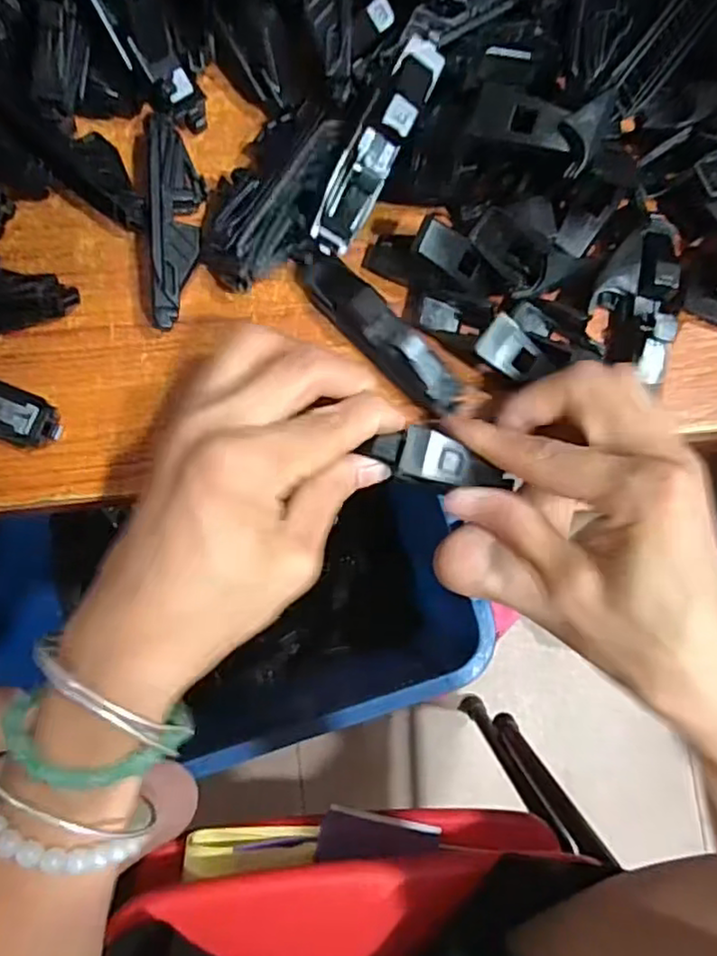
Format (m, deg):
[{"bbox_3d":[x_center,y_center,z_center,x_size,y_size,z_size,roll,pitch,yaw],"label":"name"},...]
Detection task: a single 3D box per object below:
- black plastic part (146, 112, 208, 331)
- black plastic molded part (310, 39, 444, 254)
[{"bbox_3d":[-0.067,-0.094,0.243,0.018,0.015,0.076,0,82,-6],"label":"black plastic part"},{"bbox_3d":[0.006,-0.118,0.234,0.018,0.014,0.077,29,99,-1],"label":"black plastic molded part"}]

